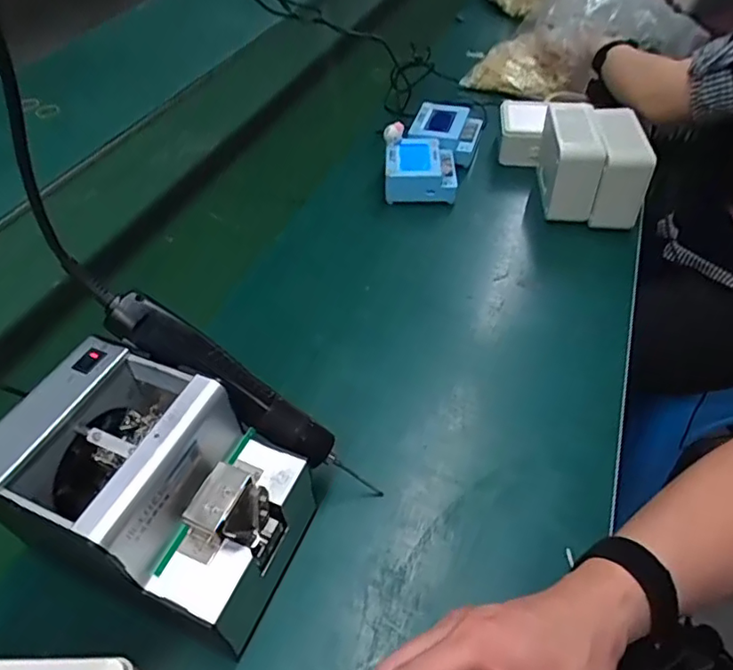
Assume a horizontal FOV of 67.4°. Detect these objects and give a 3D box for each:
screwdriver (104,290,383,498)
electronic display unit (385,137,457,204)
[{"bbox_3d":[-0.095,0.047,0.425,0.229,0.035,0.039,39,49,-16],"label":"screwdriver"},{"bbox_3d":[0.077,-0.236,0.790,0.099,0.049,0.107,-1,47,3],"label":"electronic display unit"}]

